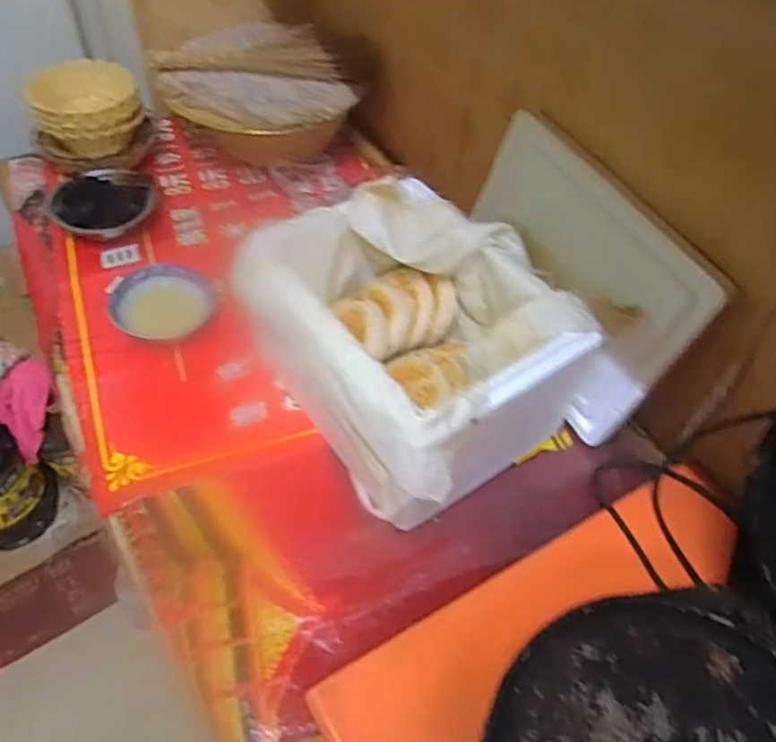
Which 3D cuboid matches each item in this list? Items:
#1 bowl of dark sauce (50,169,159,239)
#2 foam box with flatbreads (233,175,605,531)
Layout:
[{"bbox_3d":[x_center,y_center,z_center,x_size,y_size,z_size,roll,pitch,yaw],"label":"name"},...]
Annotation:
[{"bbox_3d":[-0.484,-0.295,1.151,0.165,0.076,0.172,2,50,-2],"label":"bowl of dark sauce"},{"bbox_3d":[0.034,-0.037,0.881,0.319,0.209,0.406,-27,57,-24],"label":"foam box with flatbreads"}]

